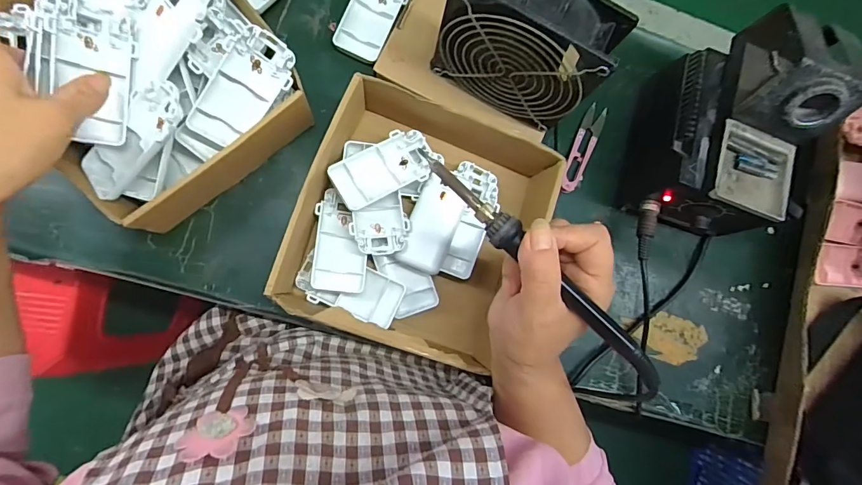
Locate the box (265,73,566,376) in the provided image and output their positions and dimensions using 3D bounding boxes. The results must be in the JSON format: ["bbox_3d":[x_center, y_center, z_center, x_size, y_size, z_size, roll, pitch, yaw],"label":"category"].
[{"bbox_3d":[-0.010,-0.018,0.387,0.195,0.083,0.214,21,86,-7],"label":"box"}]

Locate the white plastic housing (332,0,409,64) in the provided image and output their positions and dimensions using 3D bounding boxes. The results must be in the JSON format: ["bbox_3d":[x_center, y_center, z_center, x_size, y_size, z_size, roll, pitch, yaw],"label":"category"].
[{"bbox_3d":[-0.058,-0.225,0.422,0.050,0.016,0.096,19,86,-7],"label":"white plastic housing"}]

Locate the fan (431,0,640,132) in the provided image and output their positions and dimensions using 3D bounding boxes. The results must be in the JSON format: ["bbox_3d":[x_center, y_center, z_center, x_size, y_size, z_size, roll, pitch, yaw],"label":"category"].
[{"bbox_3d":[0.067,-0.148,0.322,0.118,0.112,0.048,29,82,-6],"label":"fan"}]

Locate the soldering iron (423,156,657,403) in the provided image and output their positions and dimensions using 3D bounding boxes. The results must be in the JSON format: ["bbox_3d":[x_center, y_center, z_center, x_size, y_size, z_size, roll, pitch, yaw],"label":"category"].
[{"bbox_3d":[0.072,0.019,0.274,0.020,0.026,0.215,-45,87,-7],"label":"soldering iron"}]

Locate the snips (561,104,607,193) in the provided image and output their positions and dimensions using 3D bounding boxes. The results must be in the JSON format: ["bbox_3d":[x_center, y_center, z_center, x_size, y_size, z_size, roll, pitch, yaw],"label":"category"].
[{"bbox_3d":[0.161,-0.099,0.445,0.023,0.015,0.102,25,86,-7],"label":"snips"}]

